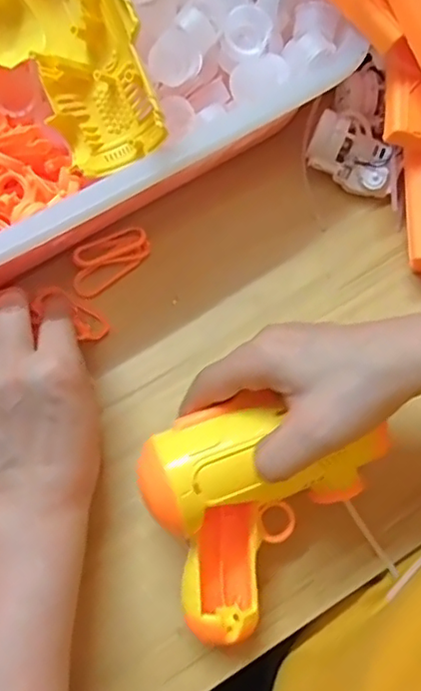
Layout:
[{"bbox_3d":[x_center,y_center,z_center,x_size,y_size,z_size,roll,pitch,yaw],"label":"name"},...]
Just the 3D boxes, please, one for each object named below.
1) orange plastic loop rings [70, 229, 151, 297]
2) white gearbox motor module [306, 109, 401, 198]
[{"bbox_3d":[-0.072,-0.062,0.407,0.062,0.008,0.034,-40,76,-11],"label":"orange plastic loop rings"},{"bbox_3d":[0.103,-0.136,0.414,0.065,0.017,0.045,28,112,-1],"label":"white gearbox motor module"}]

